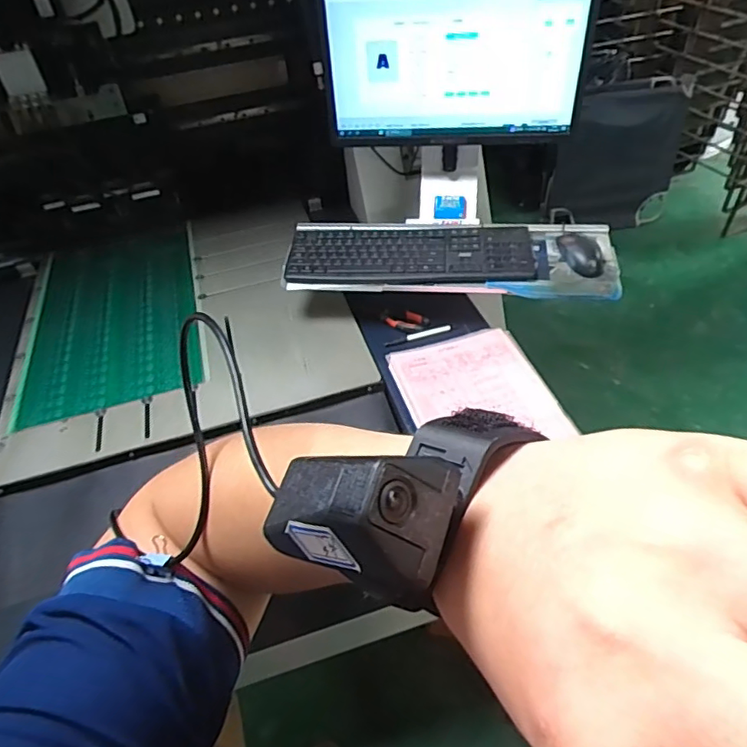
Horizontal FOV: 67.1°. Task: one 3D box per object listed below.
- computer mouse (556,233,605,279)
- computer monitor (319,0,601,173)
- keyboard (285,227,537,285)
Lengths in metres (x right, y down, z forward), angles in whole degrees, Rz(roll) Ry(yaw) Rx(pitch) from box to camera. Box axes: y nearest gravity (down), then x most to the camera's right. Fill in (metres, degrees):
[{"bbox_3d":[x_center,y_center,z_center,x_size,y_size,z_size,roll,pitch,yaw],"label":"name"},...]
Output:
[{"bbox_3d":[0.373,-0.216,1.007,0.058,0.030,0.111,-11,44,-4],"label":"computer mouse"},{"bbox_3d":[0.135,-0.523,0.950,0.424,0.263,0.058,0,44,7],"label":"computer monitor"},{"bbox_3d":[0.065,-0.223,1.046,0.445,0.031,0.150,2,45,9],"label":"keyboard"}]

